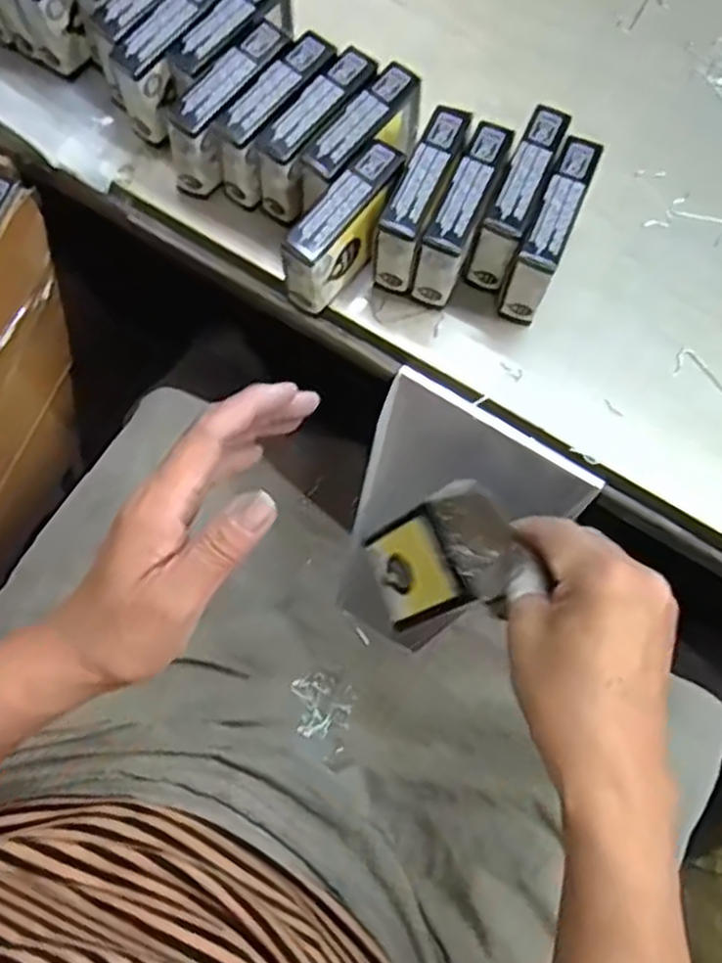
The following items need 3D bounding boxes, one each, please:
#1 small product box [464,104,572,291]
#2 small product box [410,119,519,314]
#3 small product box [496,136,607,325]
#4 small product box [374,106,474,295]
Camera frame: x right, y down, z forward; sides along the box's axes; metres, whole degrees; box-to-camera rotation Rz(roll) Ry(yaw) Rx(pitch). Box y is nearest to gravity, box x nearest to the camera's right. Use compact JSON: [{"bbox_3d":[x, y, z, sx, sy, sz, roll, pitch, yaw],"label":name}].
[{"bbox_3d":[0.076,-0.136,0.373,0.019,0.054,0.075,25,78,3],"label":"small product box"},{"bbox_3d":[0.049,-0.129,0.373,0.019,0.055,0.075,23,78,3],"label":"small product box"},{"bbox_3d":[0.091,-0.120,0.370,0.020,0.054,0.074,22,78,2],"label":"small product box"},{"bbox_3d":[0.031,-0.138,0.371,0.021,0.049,0.076,24,78,3],"label":"small product box"}]

